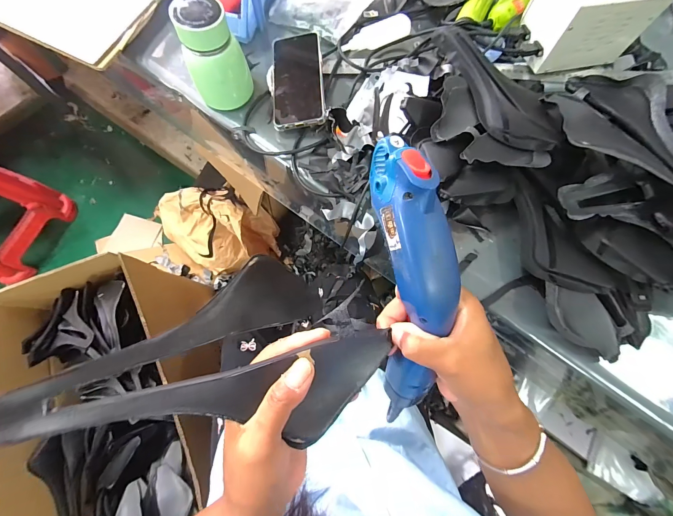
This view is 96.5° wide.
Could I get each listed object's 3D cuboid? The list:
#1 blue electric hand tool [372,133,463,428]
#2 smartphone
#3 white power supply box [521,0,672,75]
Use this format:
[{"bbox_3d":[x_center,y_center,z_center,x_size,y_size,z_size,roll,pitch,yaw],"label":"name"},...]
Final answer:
[{"bbox_3d":[0.060,0.031,0.223,0.048,0.045,0.223,-9,110,-4],"label":"blue electric hand tool"},{"bbox_3d":[-0.059,-0.273,0.450,0.076,0.014,0.168,-7,74,9],"label":"smartphone"},{"bbox_3d":[0.373,-0.358,0.445,0.156,0.098,0.100,-12,76,-5],"label":"white power supply box"}]

